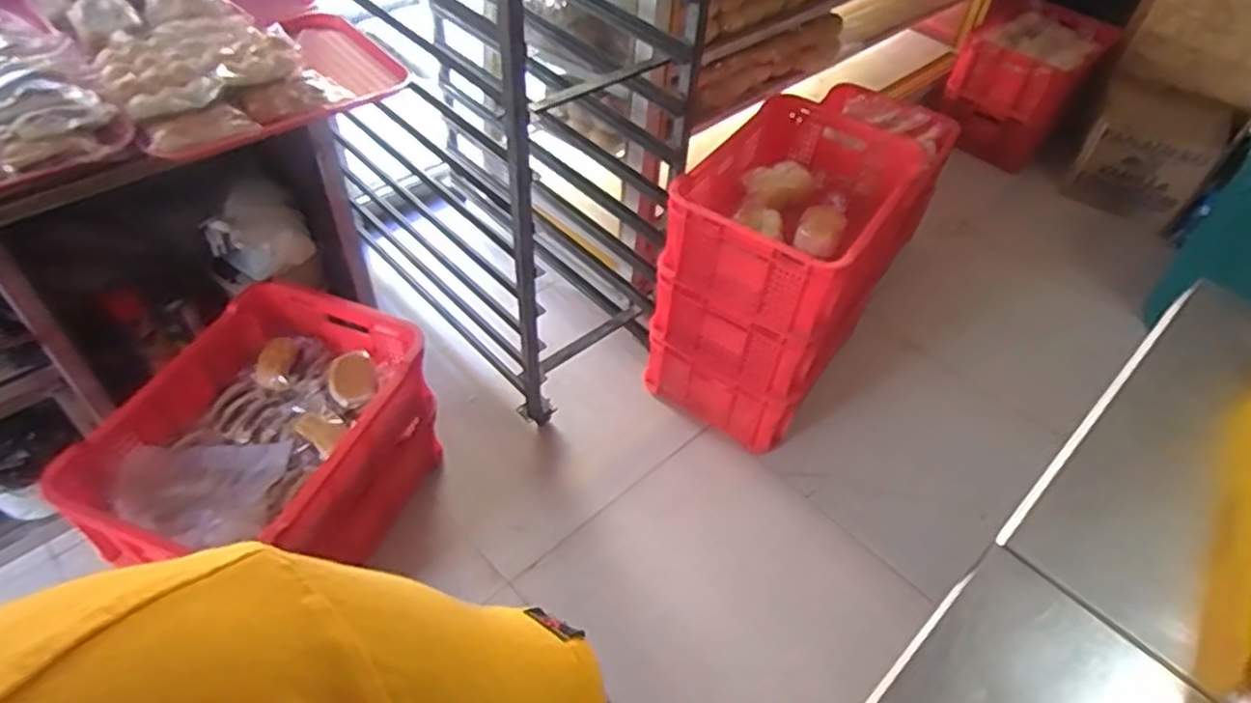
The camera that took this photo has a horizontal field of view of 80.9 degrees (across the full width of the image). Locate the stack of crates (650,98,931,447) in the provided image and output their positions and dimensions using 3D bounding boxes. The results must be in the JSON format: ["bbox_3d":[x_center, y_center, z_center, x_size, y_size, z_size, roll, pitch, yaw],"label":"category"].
[{"bbox_3d":[0.376,-0.221,1.678,0.355,0.492,0.679,29,51,19],"label":"stack of crates"}]

